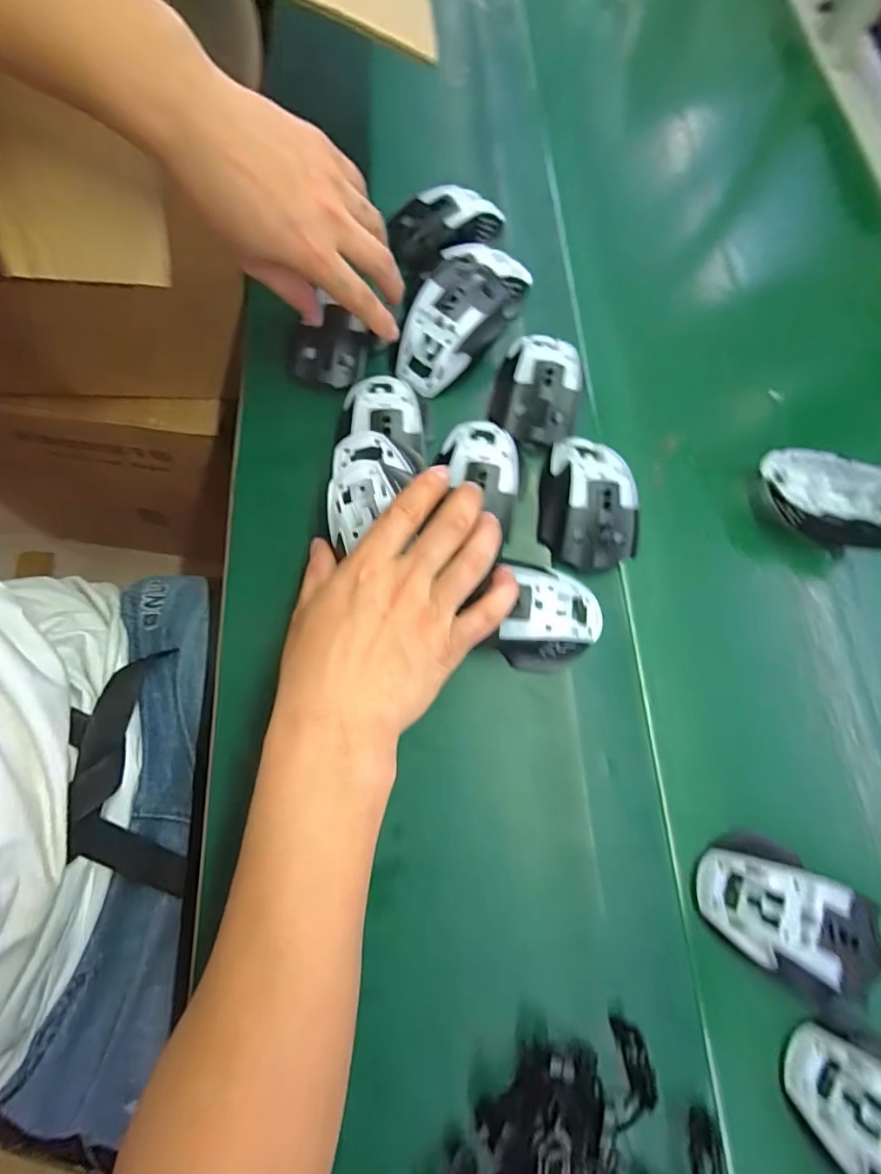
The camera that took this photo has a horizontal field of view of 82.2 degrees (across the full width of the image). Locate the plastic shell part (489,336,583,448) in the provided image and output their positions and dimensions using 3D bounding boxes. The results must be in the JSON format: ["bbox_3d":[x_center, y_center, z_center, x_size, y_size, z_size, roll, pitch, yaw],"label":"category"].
[{"bbox_3d":[0.082,-0.169,0.423,0.069,0.032,0.099,11,70,7],"label":"plastic shell part"}]

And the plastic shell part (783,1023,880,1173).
[{"bbox_3d":[0.246,0.299,0.282,0.063,0.030,0.089,-40,73,-12],"label":"plastic shell part"}]

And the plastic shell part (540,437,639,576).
[{"bbox_3d":[0.115,-0.071,0.395,0.071,0.033,0.113,1,69,3],"label":"plastic shell part"}]

